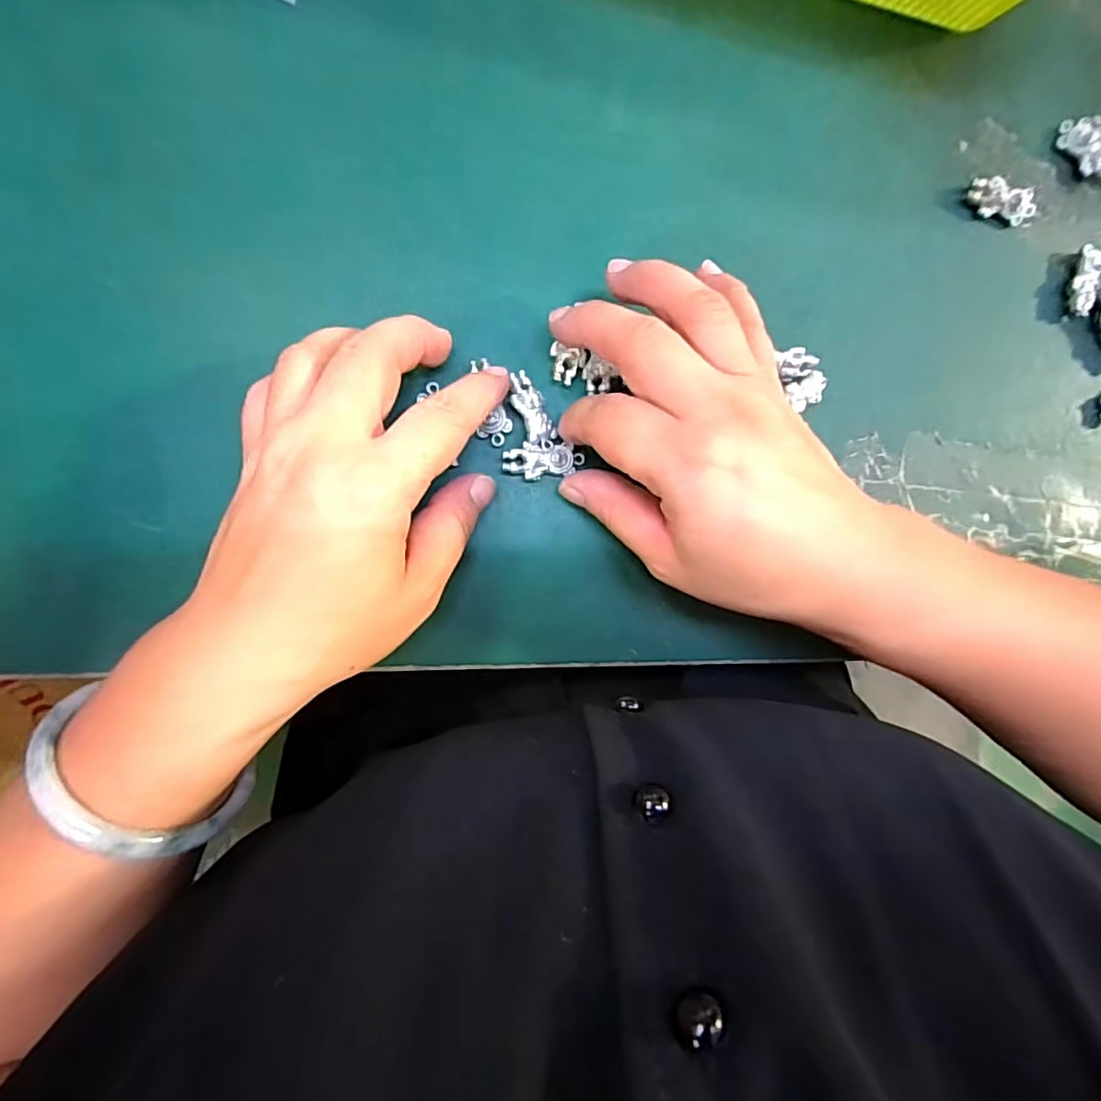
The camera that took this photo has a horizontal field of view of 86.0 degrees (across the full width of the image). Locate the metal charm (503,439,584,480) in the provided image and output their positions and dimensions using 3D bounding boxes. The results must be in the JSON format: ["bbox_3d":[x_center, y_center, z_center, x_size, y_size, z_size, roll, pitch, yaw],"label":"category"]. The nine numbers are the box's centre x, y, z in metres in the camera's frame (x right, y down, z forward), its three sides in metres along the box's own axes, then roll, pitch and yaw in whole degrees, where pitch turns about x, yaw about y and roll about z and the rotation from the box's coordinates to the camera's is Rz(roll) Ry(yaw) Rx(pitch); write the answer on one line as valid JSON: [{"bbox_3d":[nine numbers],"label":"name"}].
[{"bbox_3d":[-0.003,-0.037,0.240,0.033,0.004,0.015,-5,92,-10],"label":"metal charm"}]

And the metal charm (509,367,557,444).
[{"bbox_3d":[-0.008,-0.058,0.237,0.012,0.004,0.030,-22,93,-5],"label":"metal charm"}]

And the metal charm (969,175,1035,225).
[{"bbox_3d":[0.198,-0.153,0.259,0.032,0.008,0.015,9,90,-6],"label":"metal charm"}]

